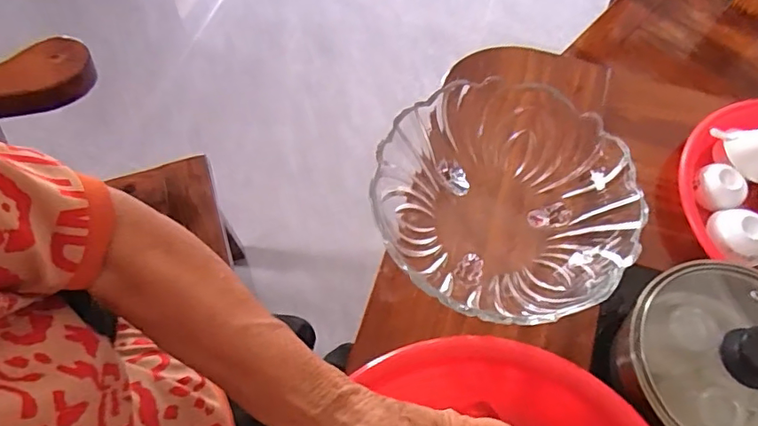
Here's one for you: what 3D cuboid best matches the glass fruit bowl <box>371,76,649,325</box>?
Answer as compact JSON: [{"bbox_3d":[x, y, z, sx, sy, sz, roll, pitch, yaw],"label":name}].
[{"bbox_3d":[0.120,-0.008,0.509,0.213,0.090,0.220,0,65,-1],"label":"glass fruit bowl"}]

